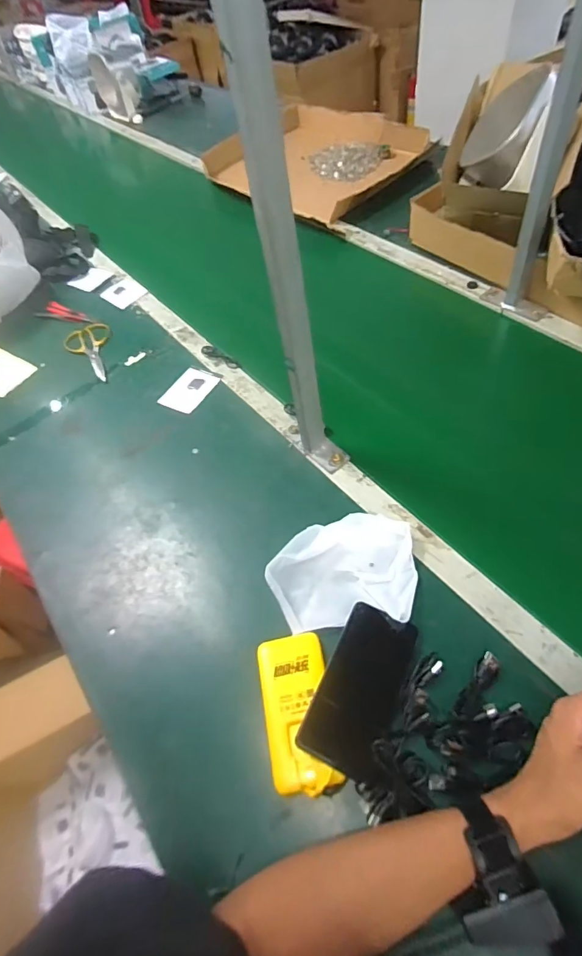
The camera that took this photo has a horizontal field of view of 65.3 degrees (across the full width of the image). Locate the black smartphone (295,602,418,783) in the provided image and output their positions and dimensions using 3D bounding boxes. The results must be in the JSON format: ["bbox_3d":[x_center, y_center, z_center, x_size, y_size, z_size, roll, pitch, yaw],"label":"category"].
[{"bbox_3d":[0.073,0.214,0.469,0.079,0.016,0.157,17,59,21],"label":"black smartphone"}]

